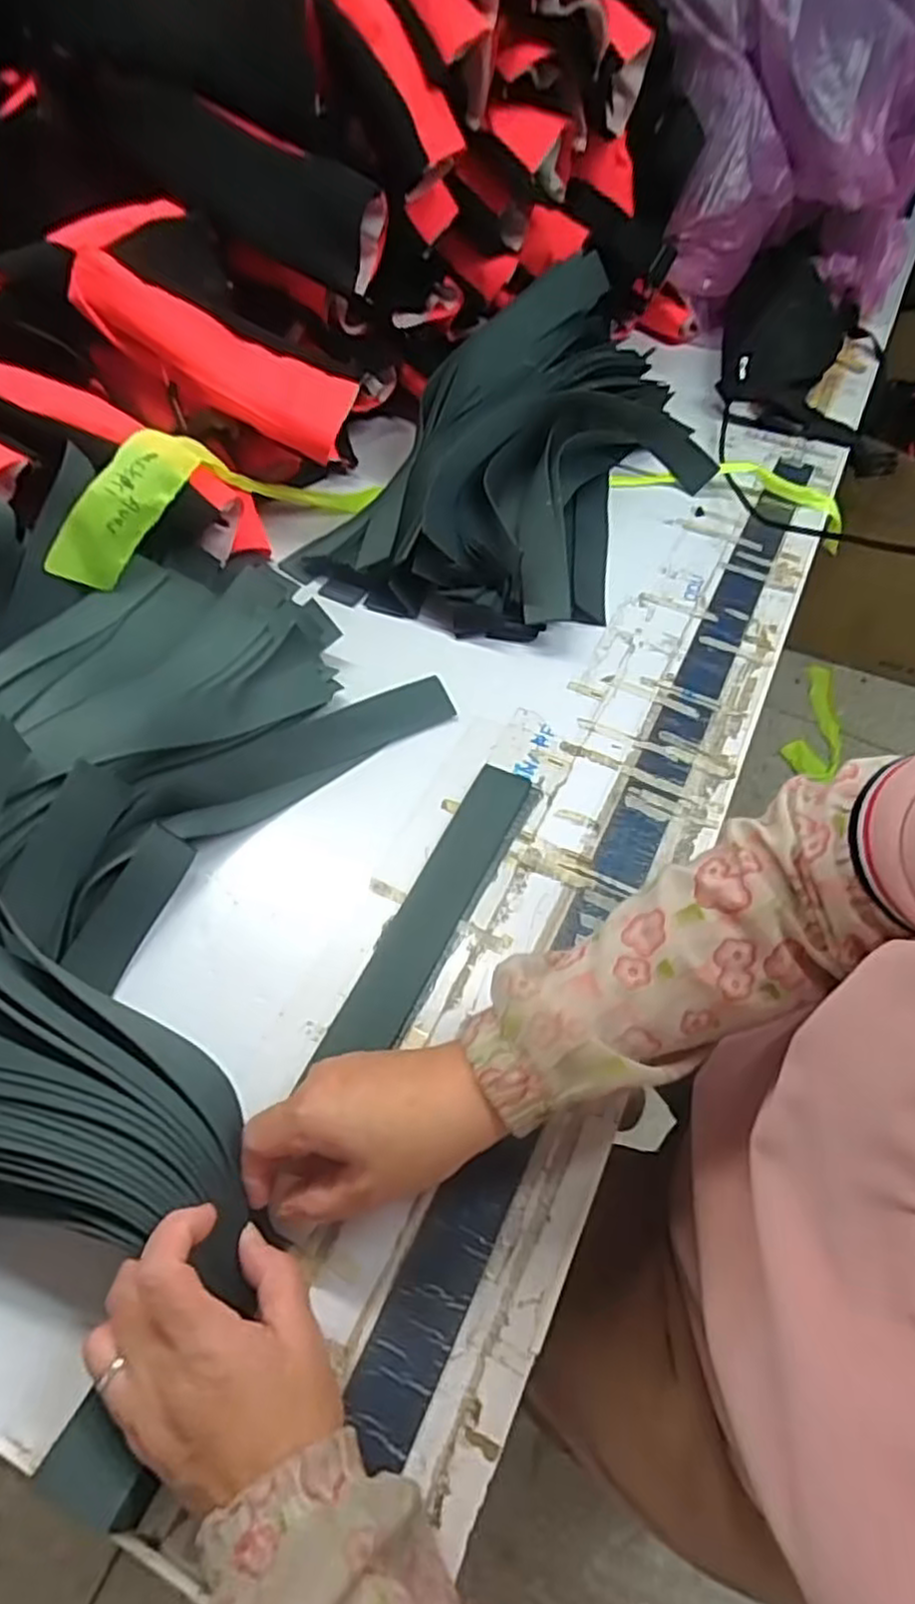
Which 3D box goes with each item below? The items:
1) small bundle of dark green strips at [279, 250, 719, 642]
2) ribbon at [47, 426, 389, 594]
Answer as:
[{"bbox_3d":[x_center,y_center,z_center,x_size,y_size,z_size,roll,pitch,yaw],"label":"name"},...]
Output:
[{"bbox_3d":[0.075,-0.349,0.712,0.298,0.129,0.438,25,58,12],"label":"small bundle of dark green strips"},{"bbox_3d":[-0.199,-0.268,0.640,0.054,0.101,0.316,40,47,21],"label":"ribbon"}]

